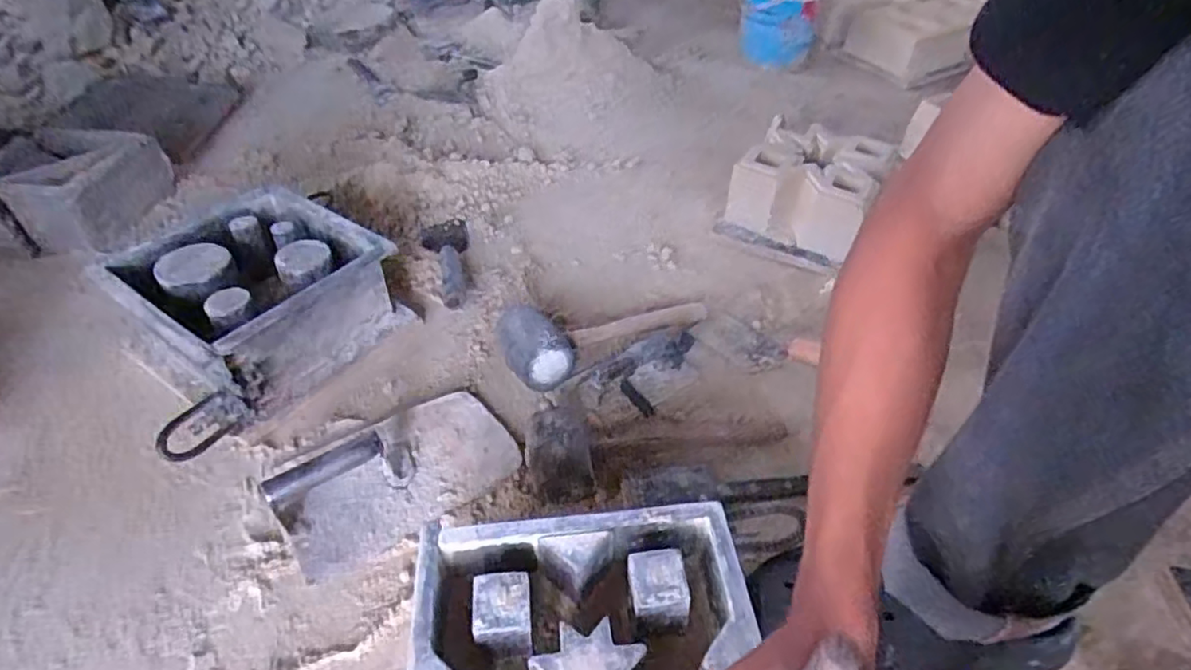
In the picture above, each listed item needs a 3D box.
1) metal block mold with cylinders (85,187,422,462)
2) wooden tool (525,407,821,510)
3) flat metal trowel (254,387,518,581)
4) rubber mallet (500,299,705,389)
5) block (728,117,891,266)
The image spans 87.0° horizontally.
[{"bbox_3d":[-0.400,-0.027,0.716,0.229,0.128,0.279,26,48,21],"label":"metal block mold with cylinders"},{"bbox_3d":[0.067,0.117,0.688,0.298,0.063,0.096,-1,43,-24],"label":"wooden tool"},{"bbox_3d":[-0.200,0.117,0.622,0.223,0.074,0.140,-26,52,-27],"label":"flat metal trowel"},{"bbox_3d":[0.021,-0.004,0.801,0.307,0.063,0.110,-9,43,-37],"label":"rubber mallet"},{"bbox_3d":[0.340,-0.232,1.011,0.193,0.118,0.220,27,48,19],"label":"block"}]

